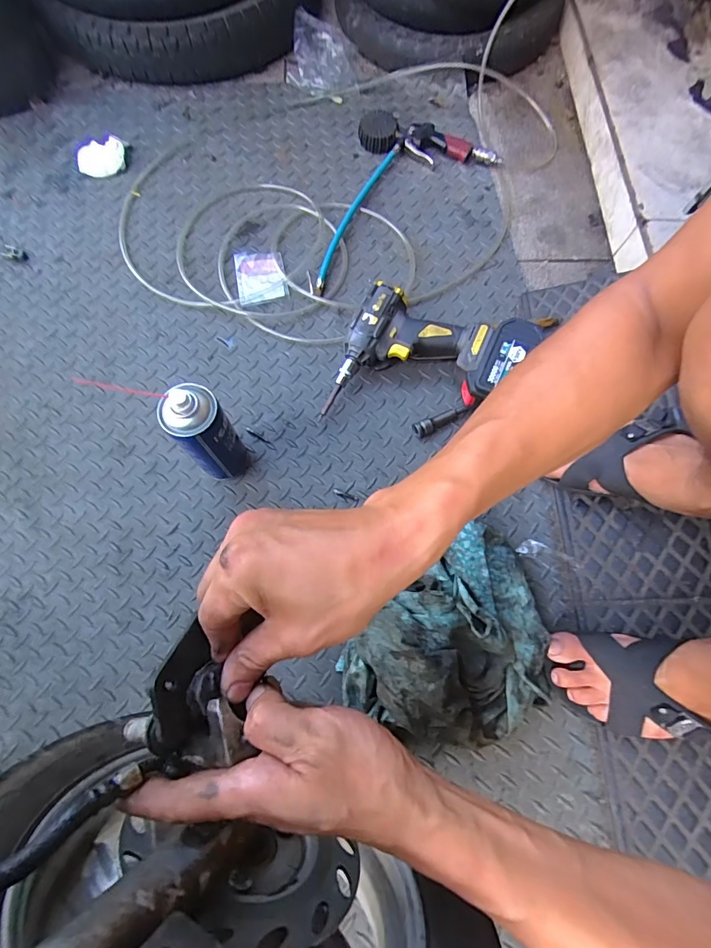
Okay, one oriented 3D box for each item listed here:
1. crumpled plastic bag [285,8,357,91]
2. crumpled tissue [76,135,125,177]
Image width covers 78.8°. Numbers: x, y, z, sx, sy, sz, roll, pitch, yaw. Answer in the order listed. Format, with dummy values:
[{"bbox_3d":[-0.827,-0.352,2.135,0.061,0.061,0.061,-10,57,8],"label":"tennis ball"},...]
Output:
[{"bbox_3d":[-0.072,-0.838,0.866,0.139,0.054,0.148,-1,72,-3],"label":"crumpled plastic bag"},{"bbox_3d":[-0.457,-0.571,0.772,0.091,0.038,0.058,-2,72,-3],"label":"crumpled tissue"}]

